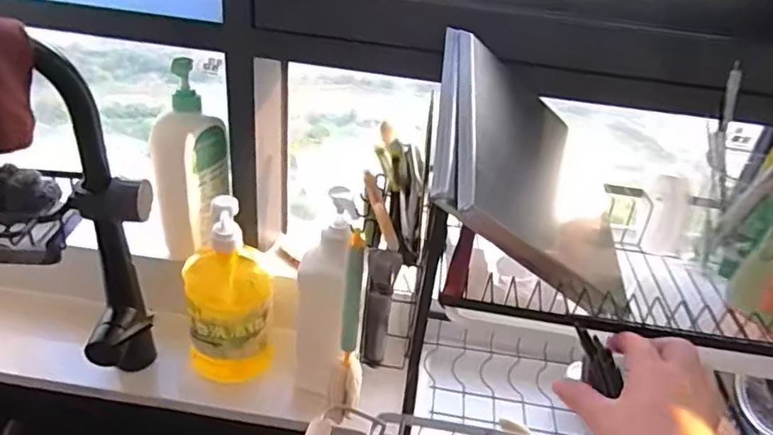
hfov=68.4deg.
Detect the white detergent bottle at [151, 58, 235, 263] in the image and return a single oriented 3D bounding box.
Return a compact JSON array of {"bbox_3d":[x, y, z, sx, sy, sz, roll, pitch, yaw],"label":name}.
[{"bbox_3d":[-0.253,-0.060,0.730,0.103,0.237,0.080,-6,35,-19],"label":"white detergent bottle"}]

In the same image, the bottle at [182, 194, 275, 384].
[{"bbox_3d":[-0.204,0.086,0.726,0.106,0.255,0.115,-3,34,-15],"label":"bottle"}]

